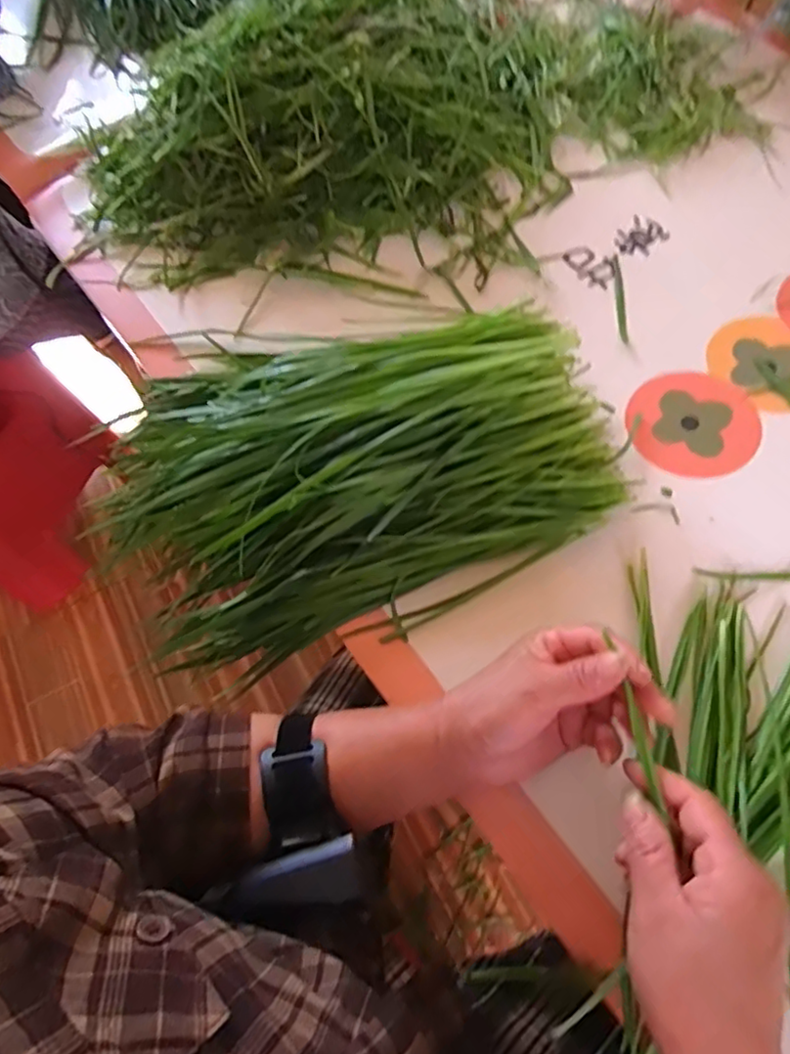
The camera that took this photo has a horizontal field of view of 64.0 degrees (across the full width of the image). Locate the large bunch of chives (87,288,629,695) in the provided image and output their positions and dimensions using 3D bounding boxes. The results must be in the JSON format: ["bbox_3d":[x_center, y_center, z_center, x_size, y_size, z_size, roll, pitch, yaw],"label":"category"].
[{"bbox_3d":[-0.033,-0.051,0.433,0.337,0.072,0.232,-25,65,-9],"label":"large bunch of chives"}]

